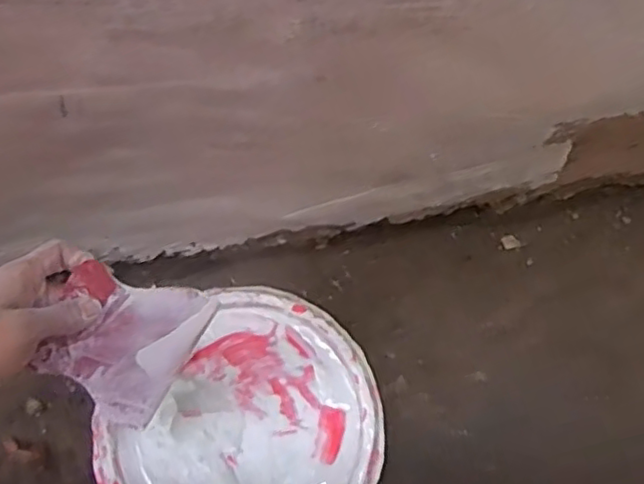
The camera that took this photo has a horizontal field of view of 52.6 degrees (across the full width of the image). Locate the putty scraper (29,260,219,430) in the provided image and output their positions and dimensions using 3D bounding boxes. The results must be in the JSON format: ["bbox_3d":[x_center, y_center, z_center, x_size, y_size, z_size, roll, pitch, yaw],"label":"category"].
[{"bbox_3d":[-0.160,0.085,0.520,0.110,0.006,0.122,22,99,-19],"label":"putty scraper"}]

